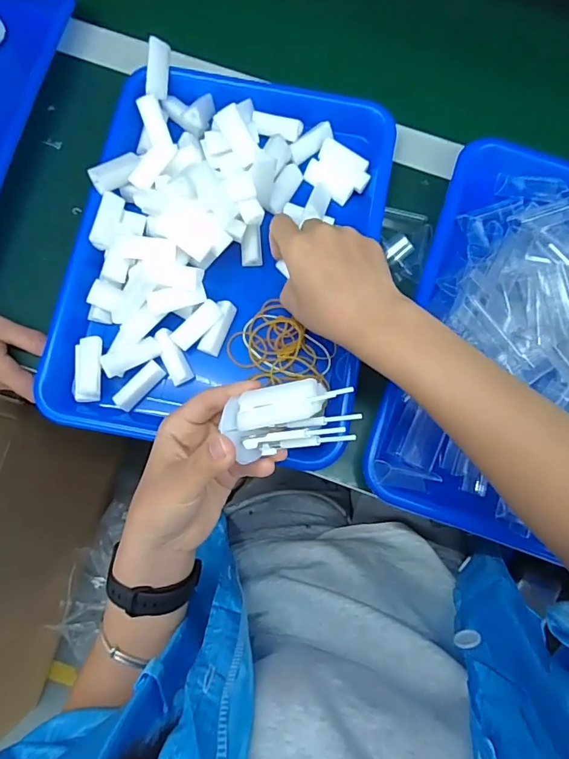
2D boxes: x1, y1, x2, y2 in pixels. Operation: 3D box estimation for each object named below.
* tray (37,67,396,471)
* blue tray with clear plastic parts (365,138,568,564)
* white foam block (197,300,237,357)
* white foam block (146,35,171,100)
[{"bbox_3d":[-0.047,-0.110,0.397,0.246,0.061,0.334,11,78,1],"label":"tray"},{"bbox_3d":[0.222,-0.035,0.364,0.237,0.066,0.330,19,79,3],"label":"blue tray with clear plastic parts"},{"bbox_3d":[-0.055,-0.044,0.392,0.015,0.016,0.048,21,79,3],"label":"white foam block"},{"bbox_3d":[-0.113,-0.277,0.417,0.015,0.016,0.047,8,98,1],"label":"white foam block"}]

